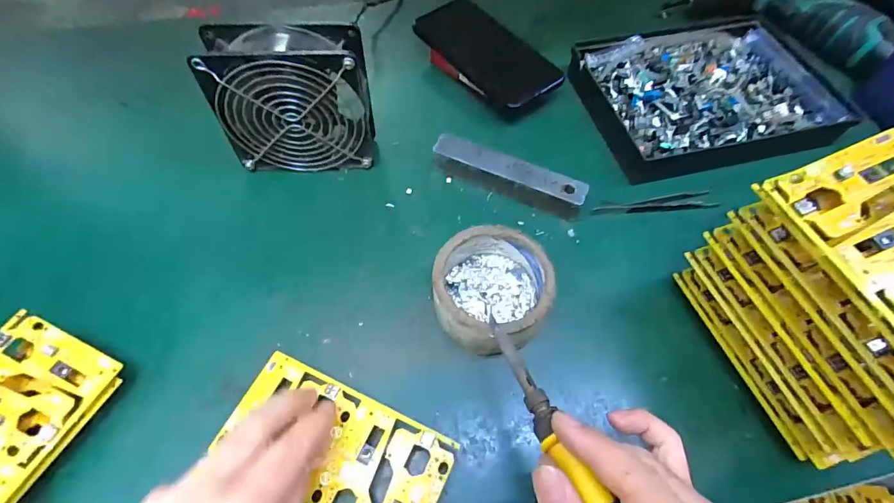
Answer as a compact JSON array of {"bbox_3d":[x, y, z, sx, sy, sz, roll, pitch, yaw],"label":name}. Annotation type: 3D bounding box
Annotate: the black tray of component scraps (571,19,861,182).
[{"bbox_3d":[0.260,-0.162,0.452,0.240,0.034,0.187,-9,59,-6],"label":"black tray of component scraps"}]

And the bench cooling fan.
[{"bbox_3d":[-0.125,-0.121,0.372,0.119,0.118,0.050,-2,59,-2],"label":"bench cooling fan"}]

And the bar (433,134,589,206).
[{"bbox_3d":[0.055,-0.068,0.397,0.137,0.027,0.026,23,61,12],"label":"bar"}]

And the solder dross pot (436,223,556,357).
[{"bbox_3d":[0.033,0.030,0.327,0.082,0.044,0.089,1,58,-1],"label":"solder dross pot"}]

